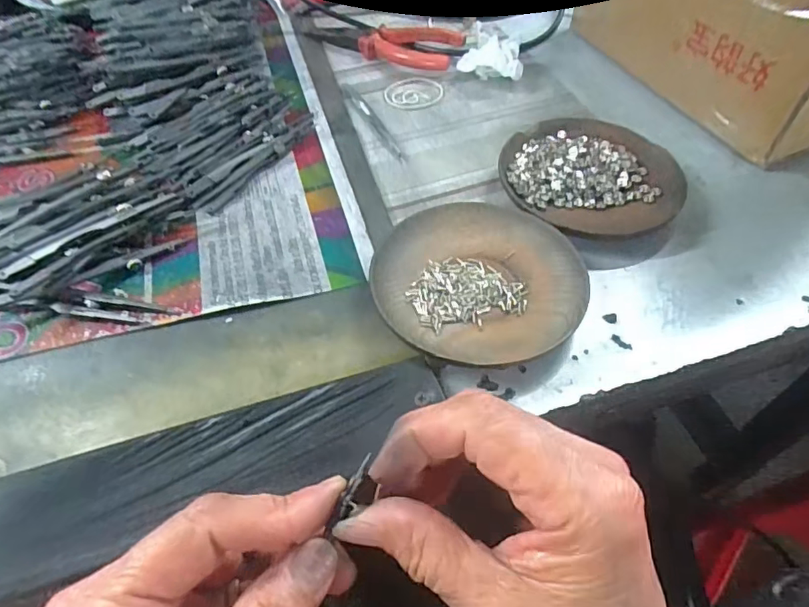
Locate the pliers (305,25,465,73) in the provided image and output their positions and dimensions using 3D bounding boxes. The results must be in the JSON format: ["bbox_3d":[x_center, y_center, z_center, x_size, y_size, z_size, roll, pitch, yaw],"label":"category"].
[{"bbox_3d":[-0.022,-0.230,0.469,0.140,0.016,0.044,12,54,9],"label":"pliers"}]

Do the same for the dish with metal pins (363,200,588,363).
[{"bbox_3d":[0.041,-0.014,0.301,0.112,0.015,0.111,0,53,0],"label":"dish with metal pins"}]

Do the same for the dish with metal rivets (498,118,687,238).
[{"bbox_3d":[0.121,-0.088,0.356,0.111,0.021,0.108,0,53,0],"label":"dish with metal rivets"}]

